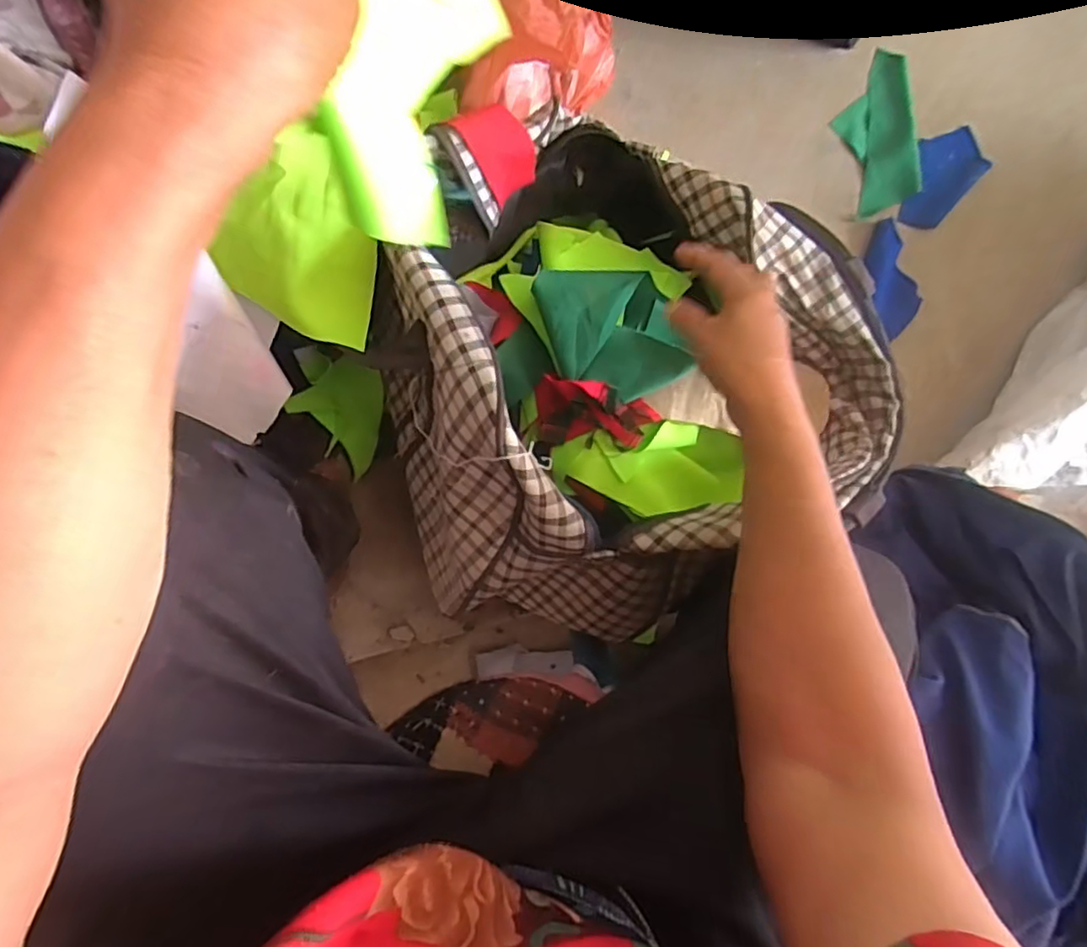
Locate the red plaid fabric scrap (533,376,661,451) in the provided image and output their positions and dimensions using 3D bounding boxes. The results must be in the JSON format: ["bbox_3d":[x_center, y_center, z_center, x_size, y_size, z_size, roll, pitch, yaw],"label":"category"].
[{"bbox_3d":[0.044,-0.049,0.539,0.097,0.045,0.050,8,84,-7],"label":"red plaid fabric scrap"}]

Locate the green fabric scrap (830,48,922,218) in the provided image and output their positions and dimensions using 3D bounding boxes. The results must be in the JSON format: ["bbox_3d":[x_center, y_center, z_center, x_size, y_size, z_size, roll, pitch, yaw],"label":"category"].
[{"bbox_3d":[0.394,-0.404,0.735,0.087,0.016,0.189,-3,86,-7],"label":"green fabric scrap"}]

